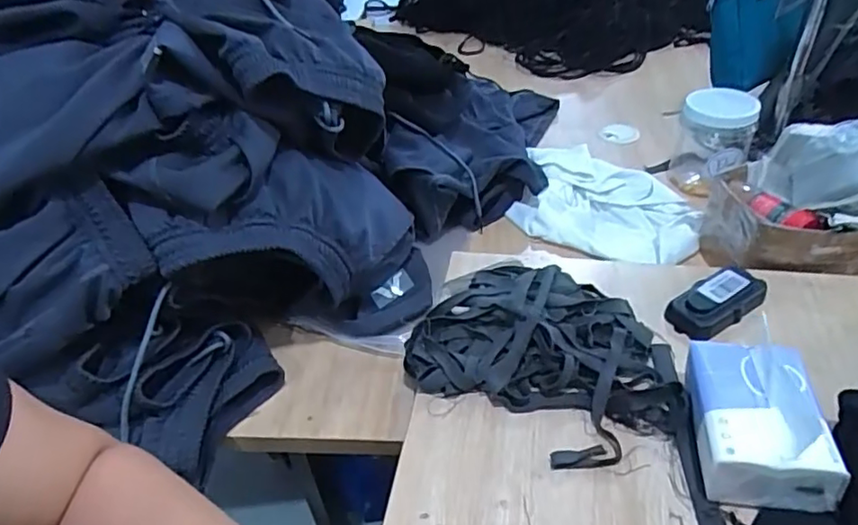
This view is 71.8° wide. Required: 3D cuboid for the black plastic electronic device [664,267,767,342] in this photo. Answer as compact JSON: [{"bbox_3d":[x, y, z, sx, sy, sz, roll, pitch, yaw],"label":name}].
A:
[{"bbox_3d":[0.290,0.039,0.594,0.102,0.031,0.048,-22,43,-20],"label":"black plastic electronic device"}]

